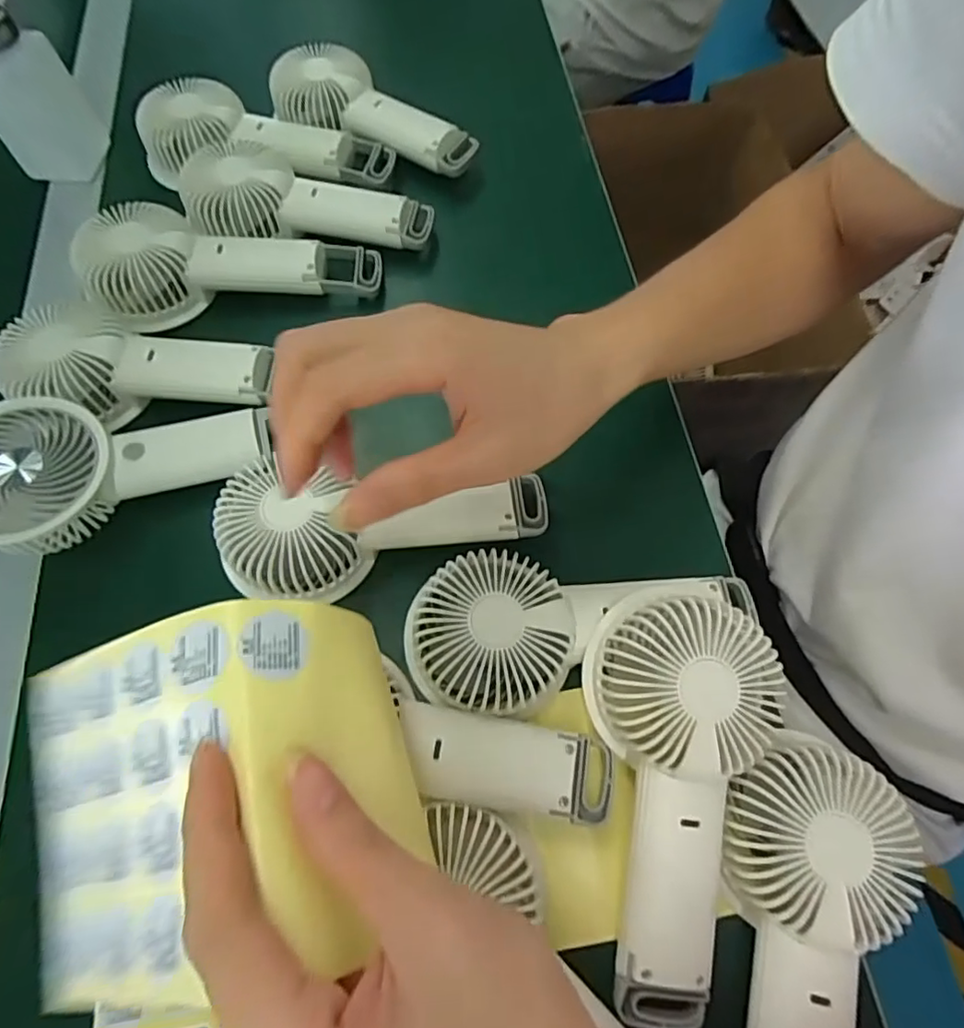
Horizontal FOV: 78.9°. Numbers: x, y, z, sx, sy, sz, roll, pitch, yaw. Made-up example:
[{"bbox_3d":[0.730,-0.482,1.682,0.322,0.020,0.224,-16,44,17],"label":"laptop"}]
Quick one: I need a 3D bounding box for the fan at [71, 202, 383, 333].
[{"bbox_3d":[-0.173,-0.180,0.412,0.198,0.042,0.077,-8,67,-4],"label":"fan"}]

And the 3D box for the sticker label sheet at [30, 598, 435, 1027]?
[{"bbox_3d":[-0.091,0.093,0.192,0.135,0.064,0.116,-12,65,-8],"label":"sticker label sheet"}]

